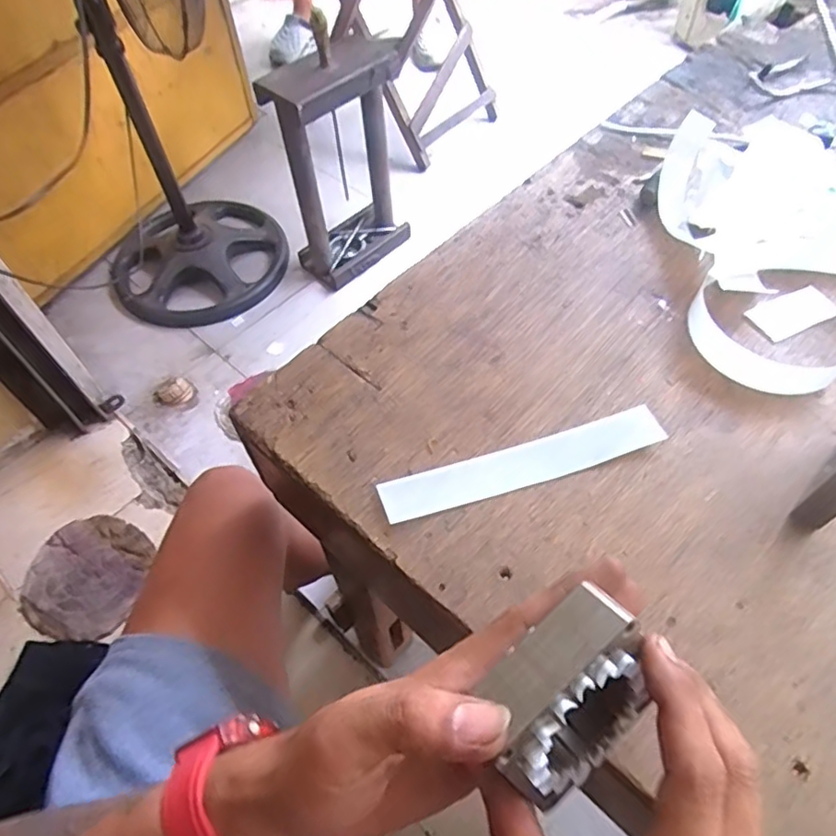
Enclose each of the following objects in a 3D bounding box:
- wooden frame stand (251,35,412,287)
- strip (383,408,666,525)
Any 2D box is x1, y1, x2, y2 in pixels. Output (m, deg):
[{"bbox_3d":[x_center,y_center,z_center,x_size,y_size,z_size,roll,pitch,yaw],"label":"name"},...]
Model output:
[{"bbox_3d":[-0.147,-0.531,1.284,0.135,0.465,0.273,37,65,24],"label":"wooden frame stand"},{"bbox_3d":[0.071,0.031,0.403,0.193,0.006,0.031,-16,59,-7],"label":"strip"}]

